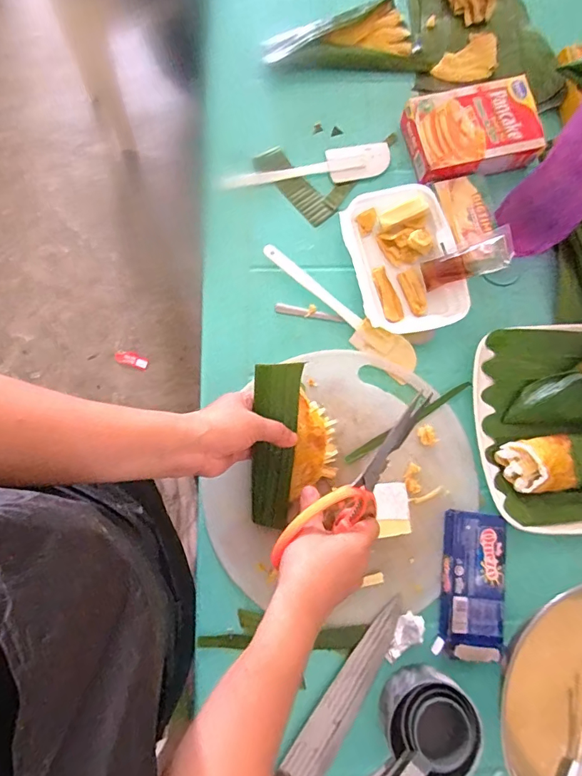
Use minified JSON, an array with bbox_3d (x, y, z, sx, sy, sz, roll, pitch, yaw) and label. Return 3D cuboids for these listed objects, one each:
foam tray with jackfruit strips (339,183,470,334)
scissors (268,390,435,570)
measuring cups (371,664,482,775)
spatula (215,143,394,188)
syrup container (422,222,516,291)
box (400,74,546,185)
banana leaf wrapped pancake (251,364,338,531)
[{"bbox_3d":[0.137,-0.159,0.543,0.123,0.025,0.180,-10,77,-1],"label":"foam tray with jackfruit strips"},{"bbox_3d":[0.066,0.085,0.406,0.174,0.022,0.066,-44,124,-2],"label":"scissors"},{"bbox_3d":[0.114,0.348,0.417,0.090,0.050,0.156,35,80,8],"label":"measuring cups"},{"bbox_3d":[0.021,-0.282,0.578,0.225,0.007,0.050,-15,77,-2],"label":"spatula"},{"bbox_3d":[0.208,-0.148,0.524,0.102,0.011,0.044,-19,76,28],"label":"syrup container"},{"bbox_3d":[0.235,-0.330,0.575,0.163,0.040,0.111,-14,77,-2],"label":"box"},{"bbox_3d":[0.002,0.060,0.479,0.085,0.035,0.170,0,96,7],"label":"banana leaf wrapped pancake"}]

